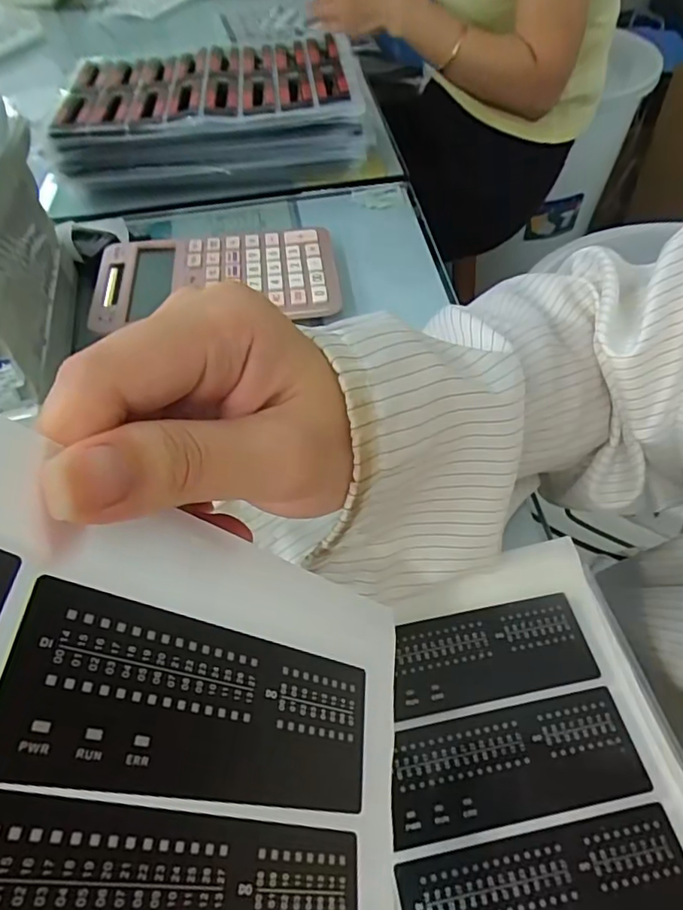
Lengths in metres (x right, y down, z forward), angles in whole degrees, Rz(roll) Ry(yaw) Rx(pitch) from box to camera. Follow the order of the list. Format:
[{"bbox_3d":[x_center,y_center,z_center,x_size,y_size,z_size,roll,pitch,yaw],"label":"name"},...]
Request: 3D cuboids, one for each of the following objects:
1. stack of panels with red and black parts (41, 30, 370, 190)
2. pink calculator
[{"bbox_3d":[-0.123,-0.341,0.568,0.275,0.062,0.210,-6,51,-2],"label":"stack of panels with red and black parts"},{"bbox_3d":[-0.094,-0.135,0.438,0.178,0.022,0.106,-6,51,-2],"label":"pink calculator"}]

